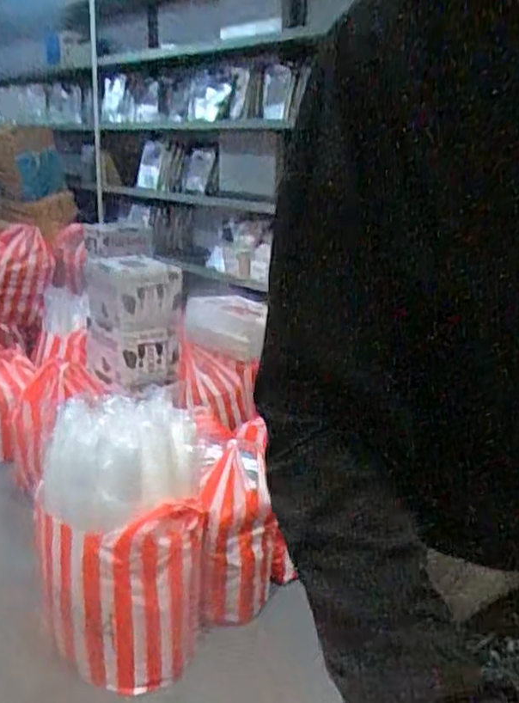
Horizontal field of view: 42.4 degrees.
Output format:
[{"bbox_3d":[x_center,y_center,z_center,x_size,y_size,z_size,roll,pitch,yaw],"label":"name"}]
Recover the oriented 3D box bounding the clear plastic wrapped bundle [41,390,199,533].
[{"bbox_3d":[-0.317,0.260,1.659,0.302,0.223,0.354,18,24,41],"label":"clear plastic wrapped bundle"}]

